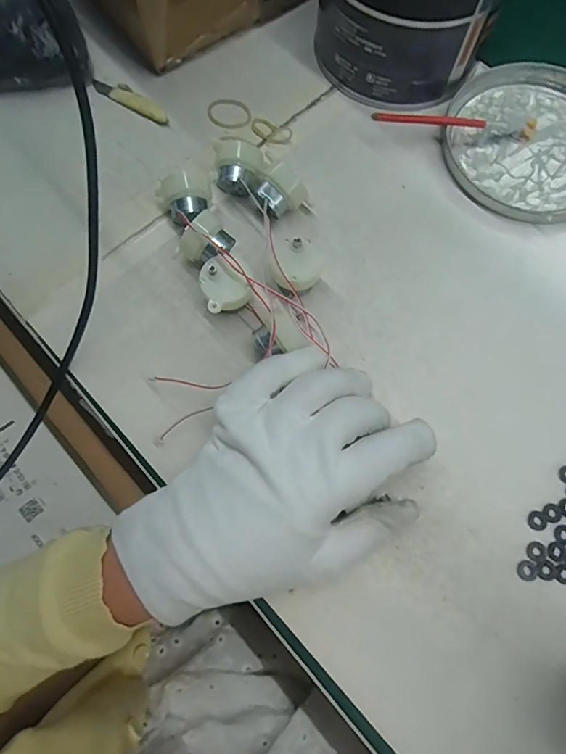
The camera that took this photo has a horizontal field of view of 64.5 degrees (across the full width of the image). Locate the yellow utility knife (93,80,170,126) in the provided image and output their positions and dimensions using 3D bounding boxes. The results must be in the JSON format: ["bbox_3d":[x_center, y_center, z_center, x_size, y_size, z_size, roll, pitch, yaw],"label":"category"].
[{"bbox_3d":[-0.115,-0.209,0.337,0.068,0.007,0.017,35,76,10],"label":"yellow utility knife"}]

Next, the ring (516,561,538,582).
[{"bbox_3d":[0.134,0.106,0.244,0.011,0.004,0.010,0,73,0],"label":"ring"}]

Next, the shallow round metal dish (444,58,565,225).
[{"bbox_3d":[0.185,-0.173,0.328,0.125,0.013,0.133,0,73,0],"label":"shallow round metal dish"}]

